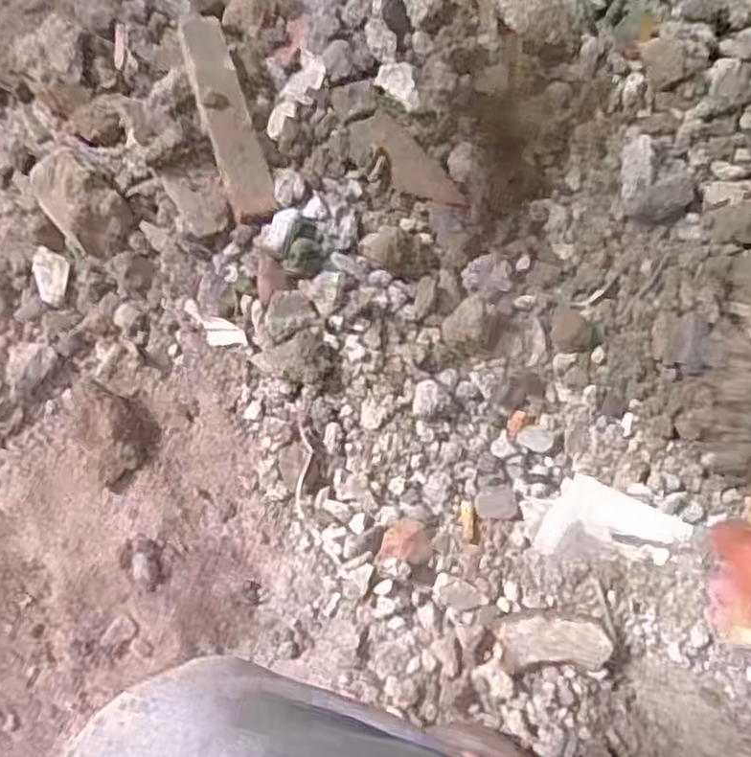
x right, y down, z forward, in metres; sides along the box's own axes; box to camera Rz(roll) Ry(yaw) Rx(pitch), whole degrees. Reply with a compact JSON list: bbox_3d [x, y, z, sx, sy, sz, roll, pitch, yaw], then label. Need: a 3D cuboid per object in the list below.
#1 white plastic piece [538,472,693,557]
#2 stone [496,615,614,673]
[{"bbox_3d":[0.173,0.114,0.539,0.098,0.004,0.059,25,89,0],"label":"white plastic piece"},{"bbox_3d":[0.126,0.184,0.520,0.077,0.009,0.035,-2,71,0],"label":"stone"}]

